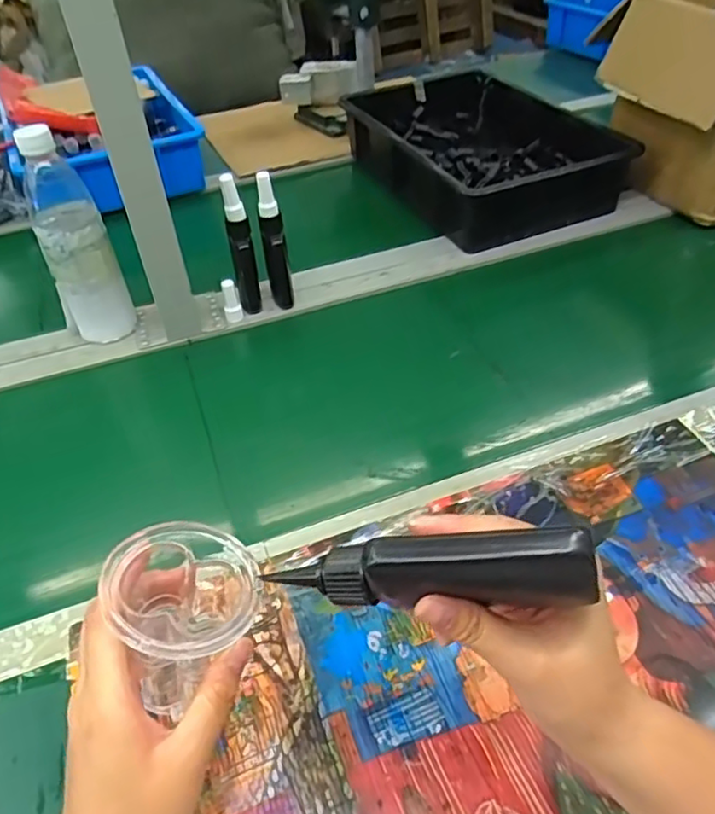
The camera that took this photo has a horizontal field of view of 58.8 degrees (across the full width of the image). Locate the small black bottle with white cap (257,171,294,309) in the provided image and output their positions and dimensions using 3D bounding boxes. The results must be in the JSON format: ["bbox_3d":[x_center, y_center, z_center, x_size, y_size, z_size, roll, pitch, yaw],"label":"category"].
[{"bbox_3d":[-0.093,-0.182,0.715,0.026,0.153,0.029,-10,43,-7],"label":"small black bottle with white cap"}]

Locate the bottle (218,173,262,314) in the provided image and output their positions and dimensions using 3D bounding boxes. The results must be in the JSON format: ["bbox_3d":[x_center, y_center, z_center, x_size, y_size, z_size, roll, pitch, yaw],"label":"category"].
[{"bbox_3d":[-0.128,-0.177,0.709,0.025,0.157,0.026,-10,43,-7],"label":"bottle"}]

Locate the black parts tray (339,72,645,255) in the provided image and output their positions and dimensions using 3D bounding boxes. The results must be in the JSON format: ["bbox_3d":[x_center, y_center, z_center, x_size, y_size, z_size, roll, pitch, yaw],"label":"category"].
[{"bbox_3d":[0.174,-0.385,0.953,0.275,0.088,0.411,-18,45,-14],"label":"black parts tray"}]

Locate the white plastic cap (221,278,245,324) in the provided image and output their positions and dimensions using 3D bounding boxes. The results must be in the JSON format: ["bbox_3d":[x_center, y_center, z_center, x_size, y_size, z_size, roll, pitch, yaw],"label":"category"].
[{"bbox_3d":[-0.145,-0.124,0.730,0.019,0.045,0.016,-10,43,-7],"label":"white plastic cap"}]

